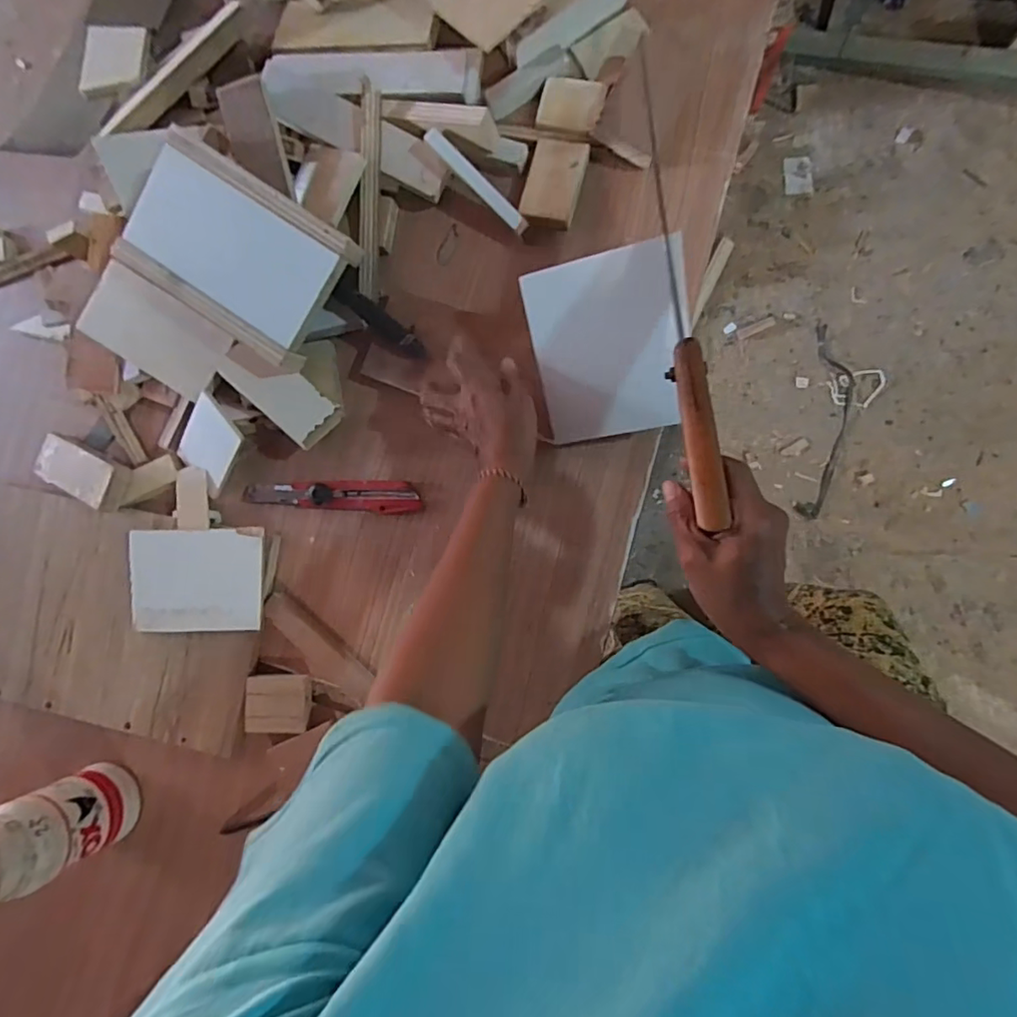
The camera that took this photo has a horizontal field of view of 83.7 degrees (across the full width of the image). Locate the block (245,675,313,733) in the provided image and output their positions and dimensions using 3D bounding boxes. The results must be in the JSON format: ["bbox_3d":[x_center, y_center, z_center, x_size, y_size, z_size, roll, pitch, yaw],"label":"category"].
[{"bbox_3d":[-0.226,0.191,0.557,0.064,0.019,0.055,-4,86,8],"label":"block"}]

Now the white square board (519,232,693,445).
[{"bbox_3d":[0.087,-0.136,0.479,0.128,0.007,0.146,-8,106,16],"label":"white square board"}]

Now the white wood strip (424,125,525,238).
[{"bbox_3d":[-0.030,-0.313,0.547,0.125,0.009,0.016,43,93,-6],"label":"white wood strip"}]

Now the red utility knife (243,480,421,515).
[{"bbox_3d":[-0.181,-0.014,0.570,0.186,0.020,0.031,3,87,8],"label":"red utility knife"}]

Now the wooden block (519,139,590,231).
[{"bbox_3d":[0.044,-0.313,0.555,0.051,0.020,0.082,16,89,9],"label":"wooden block"}]

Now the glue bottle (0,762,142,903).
[{"bbox_3d":[-0.422,0.298,0.524,0.067,0.131,0.077,-28,83,5],"label":"glue bottle"}]

